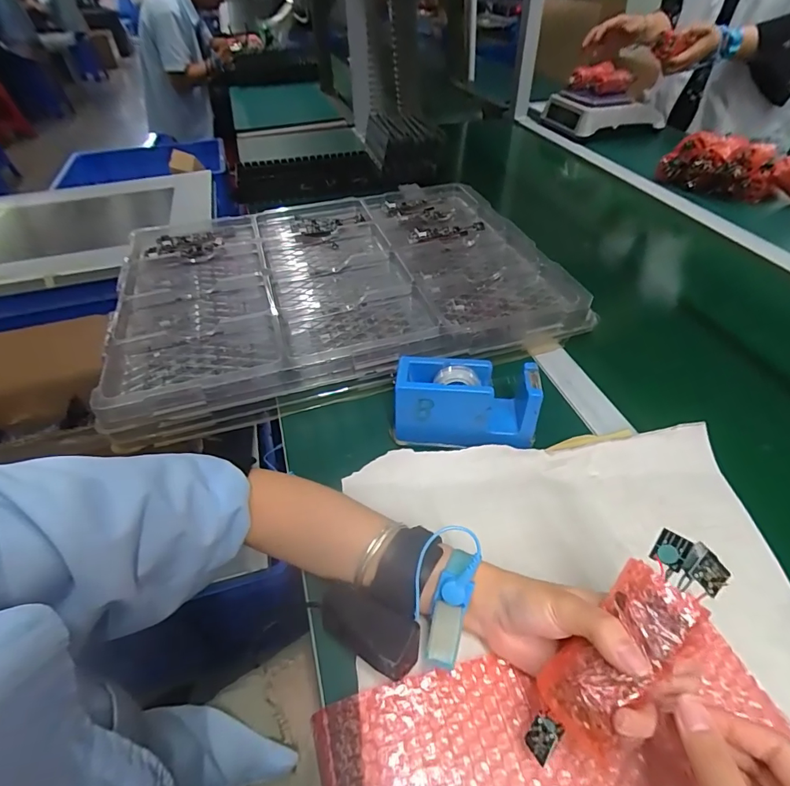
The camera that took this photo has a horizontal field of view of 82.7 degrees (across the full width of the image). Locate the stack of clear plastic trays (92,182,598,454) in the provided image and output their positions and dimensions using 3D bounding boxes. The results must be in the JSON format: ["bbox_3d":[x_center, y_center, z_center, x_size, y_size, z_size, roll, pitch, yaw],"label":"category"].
[{"bbox_3d":[-0.078,-0.158,0.619,0.560,0.055,0.425,-16,46,-13],"label":"stack of clear plastic trays"}]

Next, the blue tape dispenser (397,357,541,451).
[{"bbox_3d":[0.065,0.009,0.425,0.130,0.070,0.054,1,43,3],"label":"blue tape dispenser"}]

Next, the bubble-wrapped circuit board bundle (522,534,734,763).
[{"bbox_3d":[0.122,0.141,0.242,0.043,0.023,0.143,39,90,29],"label":"bubble-wrapped circuit board bundle"}]

